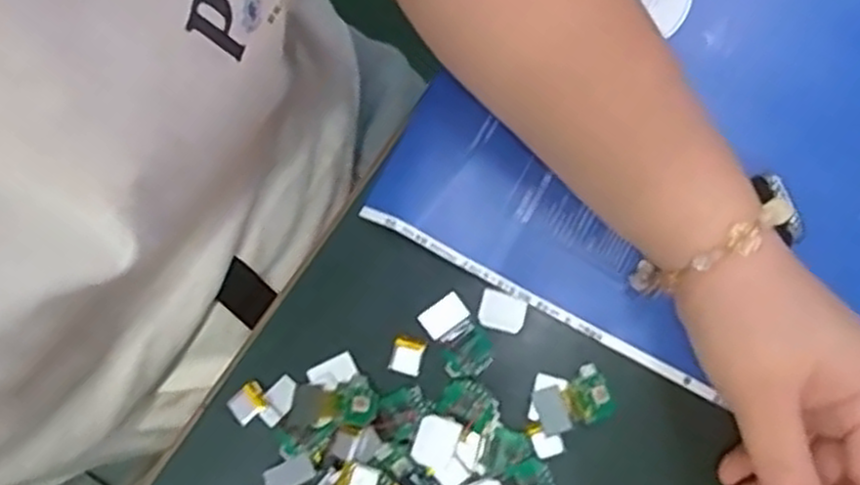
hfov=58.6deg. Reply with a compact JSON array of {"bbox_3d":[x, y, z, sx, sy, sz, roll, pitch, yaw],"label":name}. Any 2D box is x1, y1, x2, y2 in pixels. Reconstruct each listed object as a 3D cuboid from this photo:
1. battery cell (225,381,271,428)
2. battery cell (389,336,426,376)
[{"bbox_3d":[-0.085,0.074,0.355,0.017,0.004,0.014,-36,80,-10],"label":"battery cell"},{"bbox_3d":[-0.011,0.054,0.362,0.014,0.004,0.016,15,76,2],"label":"battery cell"}]

